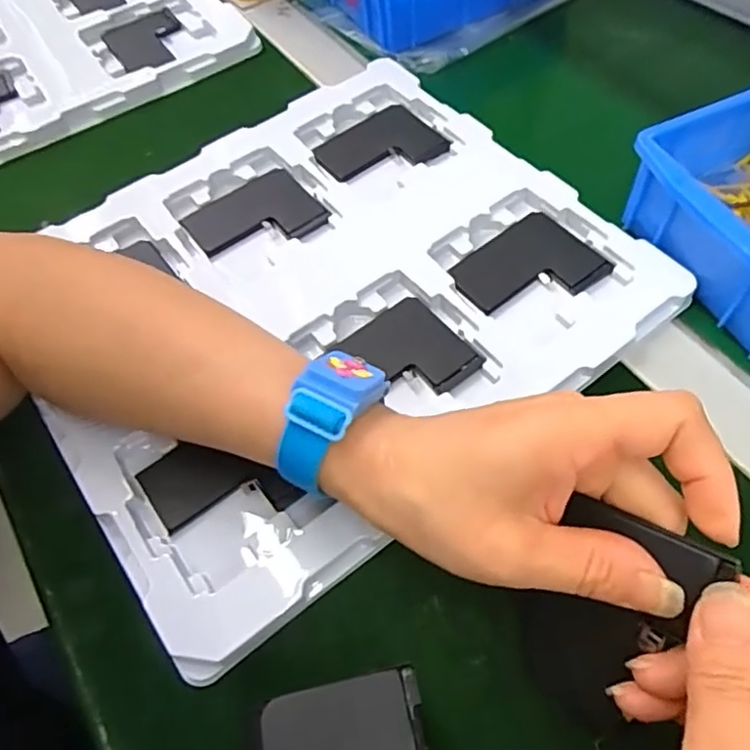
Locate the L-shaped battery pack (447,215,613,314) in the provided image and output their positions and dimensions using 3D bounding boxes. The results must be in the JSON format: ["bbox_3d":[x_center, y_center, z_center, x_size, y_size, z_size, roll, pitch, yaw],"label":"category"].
[{"bbox_3d":[0.088,-0.062,0.359,0.080,0.005,0.060,-32,62,-14],"label":"L-shaped battery pack"}]

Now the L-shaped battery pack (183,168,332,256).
[{"bbox_3d":[-0.077,-0.100,0.394,0.078,0.005,0.063,-33,63,-15],"label":"L-shaped battery pack"}]

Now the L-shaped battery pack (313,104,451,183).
[{"bbox_3d":[0.001,-0.156,0.423,0.080,0.006,0.060,-29,62,-13],"label":"L-shaped battery pack"}]

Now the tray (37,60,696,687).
[{"bbox_3d":[-0.032,-0.051,0.354,0.316,0.013,0.277,-35,63,-16],"label":"tray"}]

